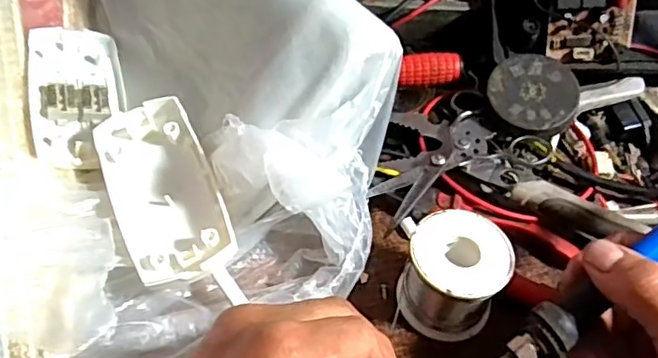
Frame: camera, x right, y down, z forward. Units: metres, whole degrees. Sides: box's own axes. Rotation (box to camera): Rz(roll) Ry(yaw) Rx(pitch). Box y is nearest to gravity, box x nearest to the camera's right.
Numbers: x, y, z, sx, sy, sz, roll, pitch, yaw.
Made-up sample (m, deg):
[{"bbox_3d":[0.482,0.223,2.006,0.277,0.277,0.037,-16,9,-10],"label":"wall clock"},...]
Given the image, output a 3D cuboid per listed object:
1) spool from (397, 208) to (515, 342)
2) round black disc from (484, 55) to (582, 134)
[{"bbox_3d":[0.066,0.052,0.319,0.050,0.050,0.051,0,50,-1],"label":"spool"},{"bbox_3d":[0.133,-0.056,0.388,0.054,0.004,0.058,-3,65,7],"label":"round black disc"}]

